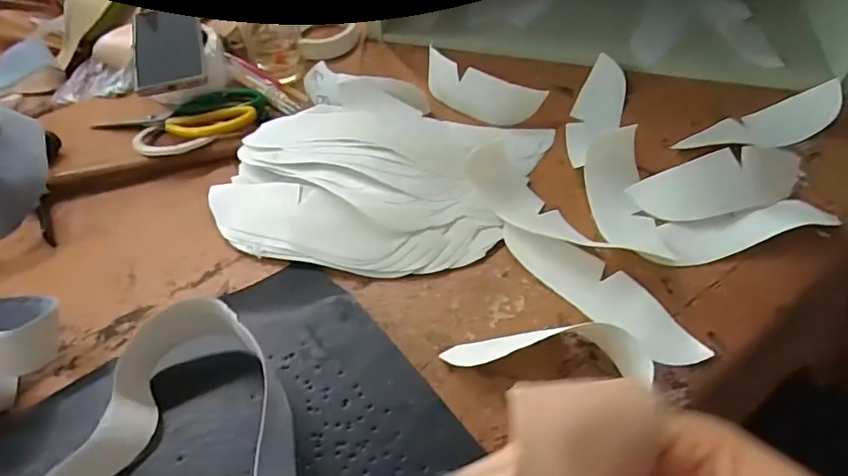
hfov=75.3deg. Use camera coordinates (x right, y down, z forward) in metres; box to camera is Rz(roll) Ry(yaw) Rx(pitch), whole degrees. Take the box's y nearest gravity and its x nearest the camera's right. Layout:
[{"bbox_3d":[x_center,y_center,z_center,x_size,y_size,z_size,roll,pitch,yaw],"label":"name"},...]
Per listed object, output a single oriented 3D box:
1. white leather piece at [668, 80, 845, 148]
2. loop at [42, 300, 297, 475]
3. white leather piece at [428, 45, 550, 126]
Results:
[{"bbox_3d":[0.358,-0.129,0.592,0.171,0.049,0.056,-14,52,-11],"label":"white leather piece"},{"bbox_3d":[-0.163,0.143,0.338,0.157,0.066,0.241,-13,55,-12],"label":"loop"},{"bbox_3d":[0.063,-0.176,0.627,0.148,0.047,0.054,19,53,16],"label":"white leather piece"}]

